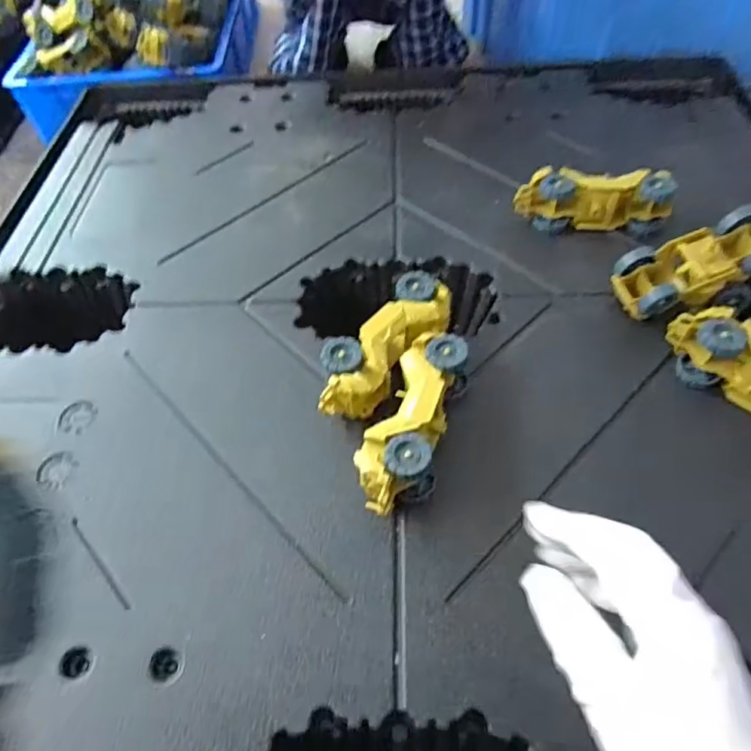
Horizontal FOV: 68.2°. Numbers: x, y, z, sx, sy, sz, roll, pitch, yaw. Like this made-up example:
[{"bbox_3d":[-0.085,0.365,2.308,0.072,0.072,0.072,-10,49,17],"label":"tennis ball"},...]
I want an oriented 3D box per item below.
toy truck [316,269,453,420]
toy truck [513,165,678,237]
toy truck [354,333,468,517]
[{"bbox_3d":[0.011,-0.025,0.554,0.064,0.062,0.174,33,63,23],"label":"toy truck"},{"bbox_3d":[0.264,-0.216,0.672,0.181,0.072,0.066,9,56,10],"label":"toy truck"},{"bbox_3d":[0.034,0.045,0.506,0.062,0.061,0.173,14,57,13],"label":"toy truck"}]

